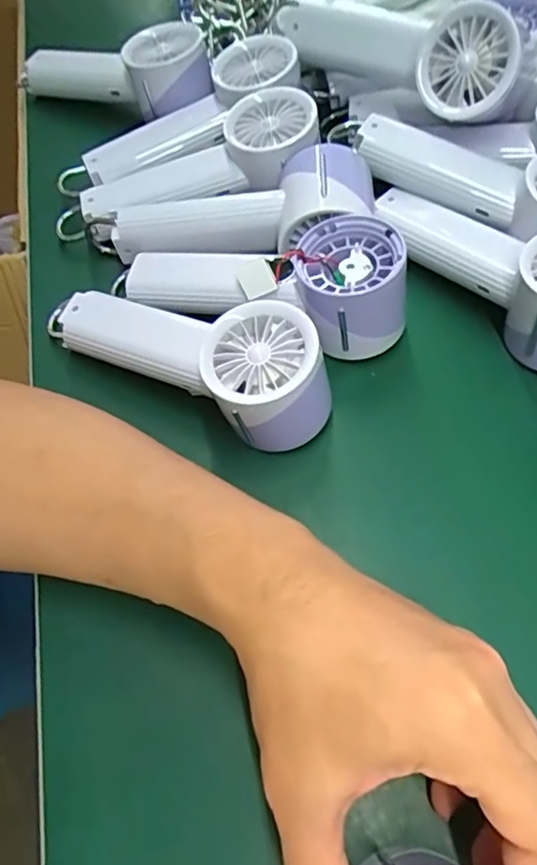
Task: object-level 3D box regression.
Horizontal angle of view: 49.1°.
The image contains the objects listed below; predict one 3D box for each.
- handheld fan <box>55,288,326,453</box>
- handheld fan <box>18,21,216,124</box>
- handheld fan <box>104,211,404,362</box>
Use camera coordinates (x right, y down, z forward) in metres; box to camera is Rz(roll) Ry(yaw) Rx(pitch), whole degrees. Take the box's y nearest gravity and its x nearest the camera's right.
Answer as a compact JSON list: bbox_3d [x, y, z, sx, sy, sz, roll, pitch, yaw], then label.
[{"bbox_3d":[-0.050,-0.052,0.336,0.181,0.058,0.057,26,67,17],"label":"handheld fan"},{"bbox_3d":[-0.122,-0.287,0.470,0.183,0.049,0.067,24,65,35],"label":"handheld fan"},{"bbox_3d":[-0.011,-0.098,0.364,0.192,0.055,0.067,14,63,11],"label":"handheld fan"}]

